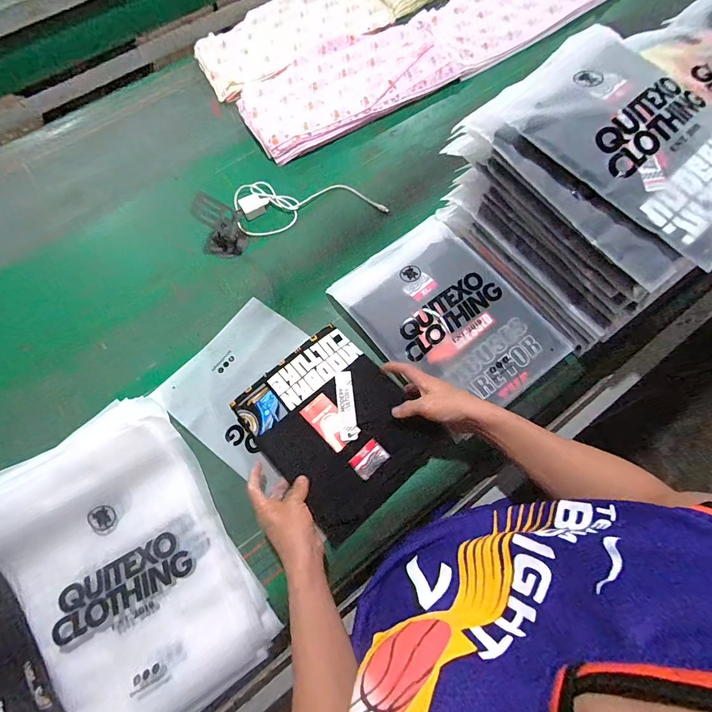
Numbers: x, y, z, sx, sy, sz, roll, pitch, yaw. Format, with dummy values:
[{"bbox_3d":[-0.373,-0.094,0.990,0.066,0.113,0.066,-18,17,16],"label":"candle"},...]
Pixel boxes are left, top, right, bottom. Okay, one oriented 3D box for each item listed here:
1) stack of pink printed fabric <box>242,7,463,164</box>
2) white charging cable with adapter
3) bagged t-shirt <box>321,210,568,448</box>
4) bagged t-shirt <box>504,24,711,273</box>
[{"bbox_3d":[-0.019,-0.637,0.859,0.496,0.038,0.260,-30,72,-9],"label":"stack of pink printed fabric"},{"bbox_3d":[-0.098,-0.321,0.758,0.301,0.022,0.134,-11,70,-2],"label":"white charging cable with adapter"},{"bbox_3d":[0.149,-0.068,0.629,0.252,0.053,0.344,-33,72,-10],"label":"bagged t-shirt"},{"bbox_3d":[0.360,-0.283,0.461,0.316,0.030,0.221,44,75,11],"label":"bagged t-shirt"}]

